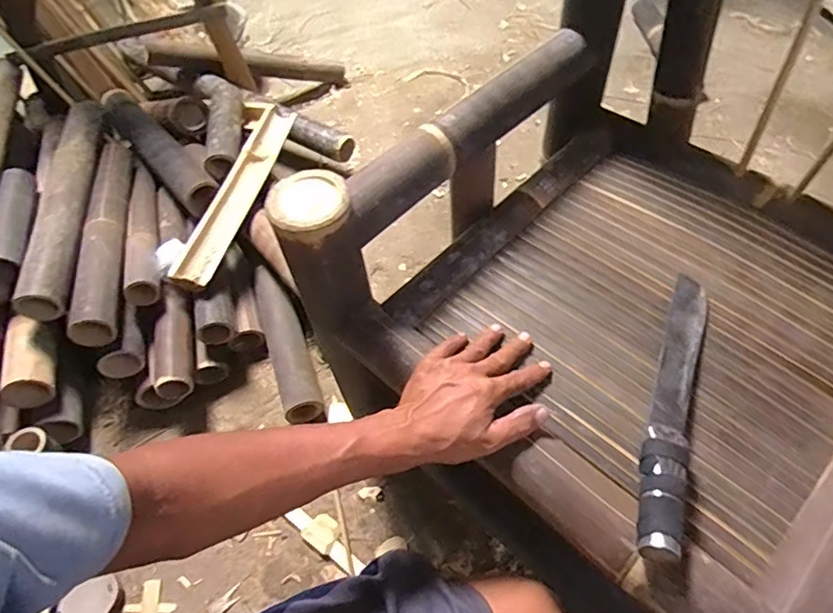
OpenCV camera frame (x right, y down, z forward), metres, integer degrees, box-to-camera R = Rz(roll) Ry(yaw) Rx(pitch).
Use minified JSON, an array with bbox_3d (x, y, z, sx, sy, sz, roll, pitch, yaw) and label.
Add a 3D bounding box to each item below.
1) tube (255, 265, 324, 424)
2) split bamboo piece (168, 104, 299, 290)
[{"bbox_3d":[-0.233,0.057,0.954,0.065,0.049,0.311,-22,55,-11],"label":"tube"},{"bbox_3d":[-0.340,-0.223,1.048,0.070,0.067,0.465,9,55,12],"label":"split bamboo piece"}]

